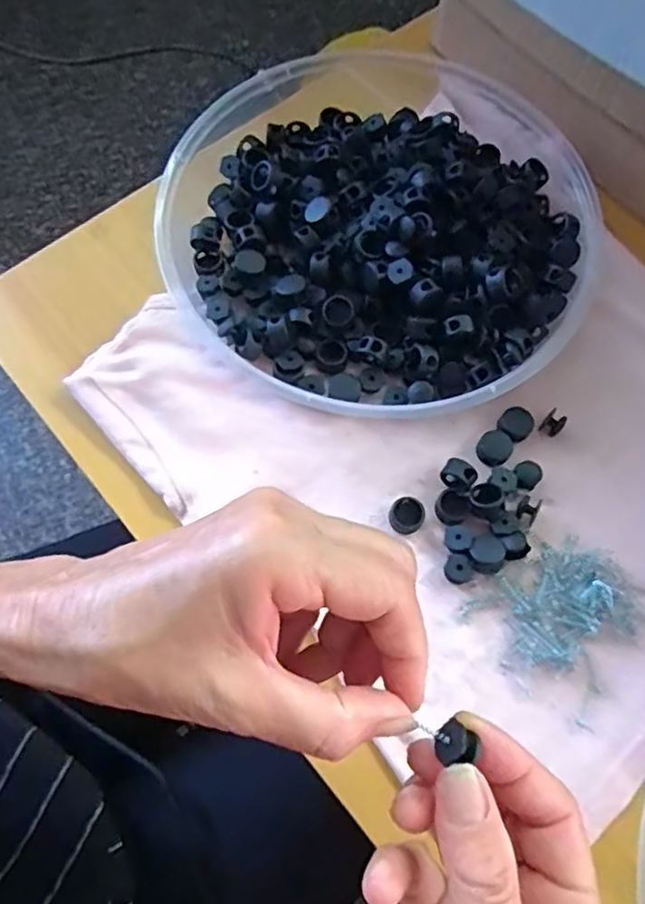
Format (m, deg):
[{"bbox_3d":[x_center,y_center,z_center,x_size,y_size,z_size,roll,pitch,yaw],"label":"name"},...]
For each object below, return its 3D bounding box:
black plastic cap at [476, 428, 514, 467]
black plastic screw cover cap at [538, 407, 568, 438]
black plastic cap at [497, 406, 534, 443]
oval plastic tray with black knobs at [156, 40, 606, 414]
[{"bbox_3d":[0.089,-0.002,0.323,0.019,0.004,0.017,-31,73,-9],"label":"black plastic cap"},{"bbox_3d":[0.120,-0.014,0.328,0.010,0.008,0.012,39,76,13],"label":"black plastic screw cover cap"},{"bbox_3d":[0.101,-0.014,0.328,0.016,0.005,0.017,0,71,1],"label":"black plastic cap"},{"bbox_3d":[0.039,-0.130,0.350,0.228,0.036,0.239,43,77,14],"label":"oval plastic tray with black knobs"}]

